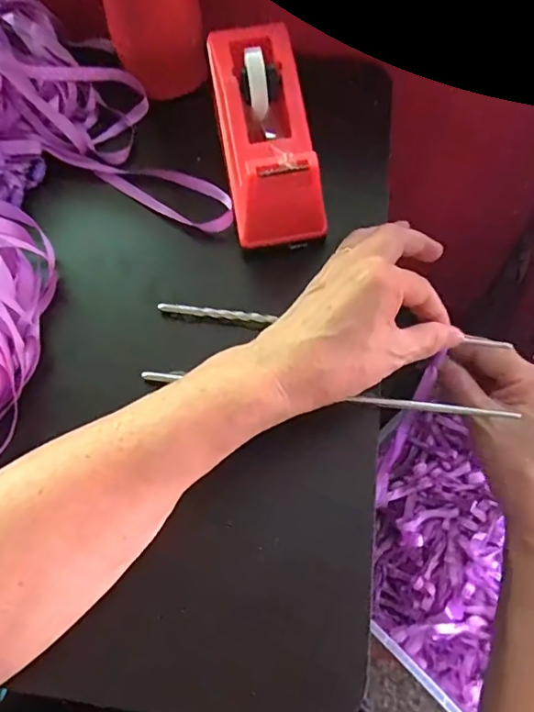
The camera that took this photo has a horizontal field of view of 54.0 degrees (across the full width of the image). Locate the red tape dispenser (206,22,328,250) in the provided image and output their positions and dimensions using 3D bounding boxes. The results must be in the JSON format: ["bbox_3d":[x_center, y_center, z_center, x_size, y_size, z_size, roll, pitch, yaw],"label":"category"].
[{"bbox_3d":[-0.004,-0.157,0.366,0.061,0.064,0.155,-10,64,-4],"label":"red tape dispenser"}]

